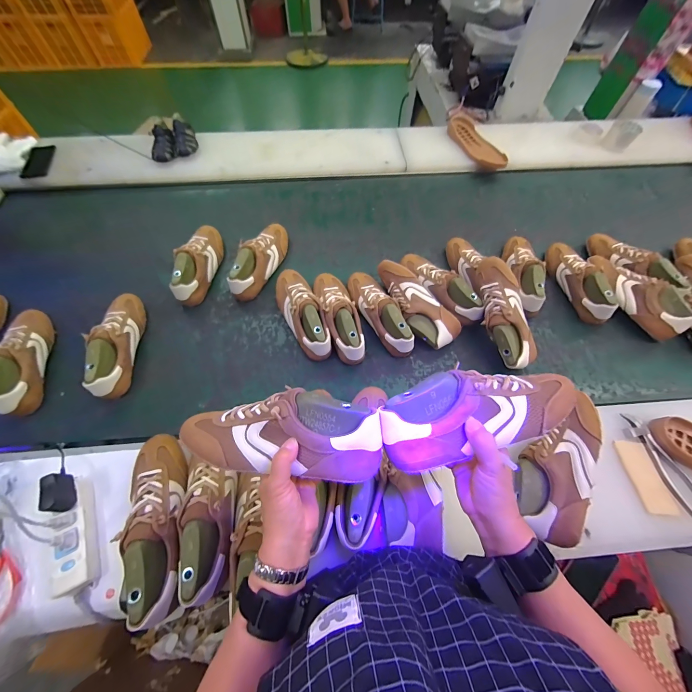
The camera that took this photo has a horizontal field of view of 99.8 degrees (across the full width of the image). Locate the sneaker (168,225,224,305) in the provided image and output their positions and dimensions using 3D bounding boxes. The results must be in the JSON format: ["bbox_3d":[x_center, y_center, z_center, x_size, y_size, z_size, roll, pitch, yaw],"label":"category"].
[{"bbox_3d":[-0.397,-0.231,0.781,0.087,0.091,0.266,-1,64,-1],"label":"sneaker"}]

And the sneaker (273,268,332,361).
[{"bbox_3d":[-0.111,-0.090,0.708,0.091,0.087,0.268,-19,65,-10],"label":"sneaker"}]

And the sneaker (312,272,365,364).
[{"bbox_3d":[-0.021,-0.084,0.714,0.079,0.083,0.263,-14,65,-7],"label":"sneaker"}]

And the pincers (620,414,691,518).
[{"bbox_3d":[0.594,0.222,0.547,0.054,0.014,0.187,-20,65,-9],"label":"pincers"}]

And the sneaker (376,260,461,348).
[{"bbox_3d":[0.177,-0.113,0.739,0.107,0.075,0.263,-24,66,-12],"label":"sneaker"}]

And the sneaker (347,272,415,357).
[{"bbox_3d":[0.081,-0.096,0.722,0.082,0.079,0.269,-24,66,-12],"label":"sneaker"}]

